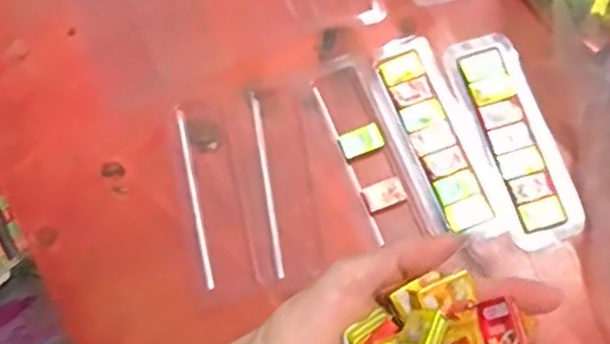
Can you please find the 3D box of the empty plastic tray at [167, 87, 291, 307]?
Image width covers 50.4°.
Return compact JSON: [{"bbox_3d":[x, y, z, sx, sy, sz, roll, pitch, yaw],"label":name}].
[{"bbox_3d":[-0.047,0.013,0.409,0.060,0.007,0.128,-10,74,-1],"label":"empty plastic tray"}]

